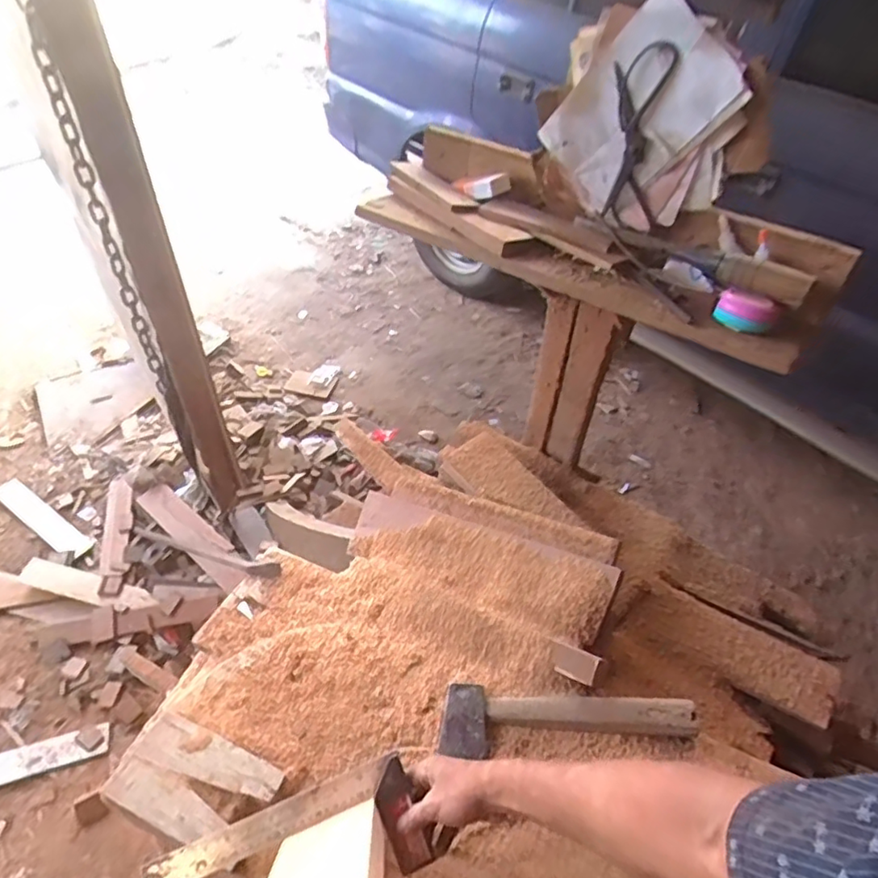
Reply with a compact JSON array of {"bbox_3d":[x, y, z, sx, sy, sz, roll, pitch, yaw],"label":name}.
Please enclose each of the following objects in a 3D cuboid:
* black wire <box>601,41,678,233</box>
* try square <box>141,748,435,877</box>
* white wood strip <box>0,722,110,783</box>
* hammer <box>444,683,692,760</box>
[{"bbox_3d":[0.242,-0.361,0.719,0.094,0.202,0.021,20,46,13],"label":"black wire"},{"bbox_3d":[-0.169,0.466,0.660,0.308,0.017,0.119,-22,84,-3],"label":"try square"},{"bbox_3d":[-0.982,0.737,1.310,0.453,0.011,0.070,-12,49,-14],"label":"white wood strip"},{"bbox_3d":[0.177,0.390,0.807,0.346,0.068,0.081,5,47,3],"label":"hammer"}]

